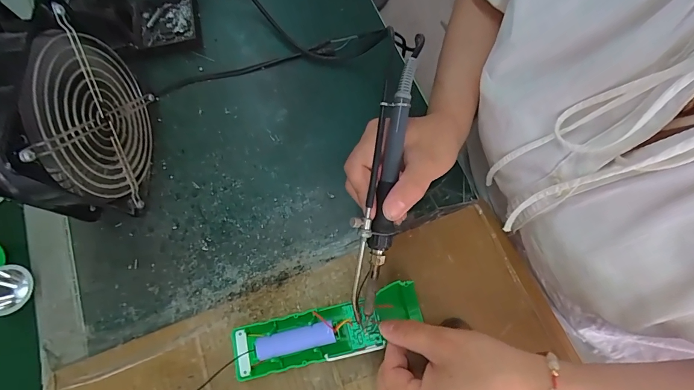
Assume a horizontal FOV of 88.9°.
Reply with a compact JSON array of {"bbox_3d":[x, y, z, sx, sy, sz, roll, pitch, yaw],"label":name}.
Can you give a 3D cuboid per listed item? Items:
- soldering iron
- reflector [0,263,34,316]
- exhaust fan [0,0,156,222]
[{"bbox_3d":[0.027,-0.013,0.267,0.028,0.033,0.221,10,92,4],"label":"soldering iron"},{"bbox_3d":[-0.307,0.085,0.316,0.022,0.035,0.042,-11,62,32],"label":"reflector"},{"bbox_3d":[-0.222,-0.053,0.293,0.054,0.152,0.142,-2,70,0],"label":"exhaust fan"}]

